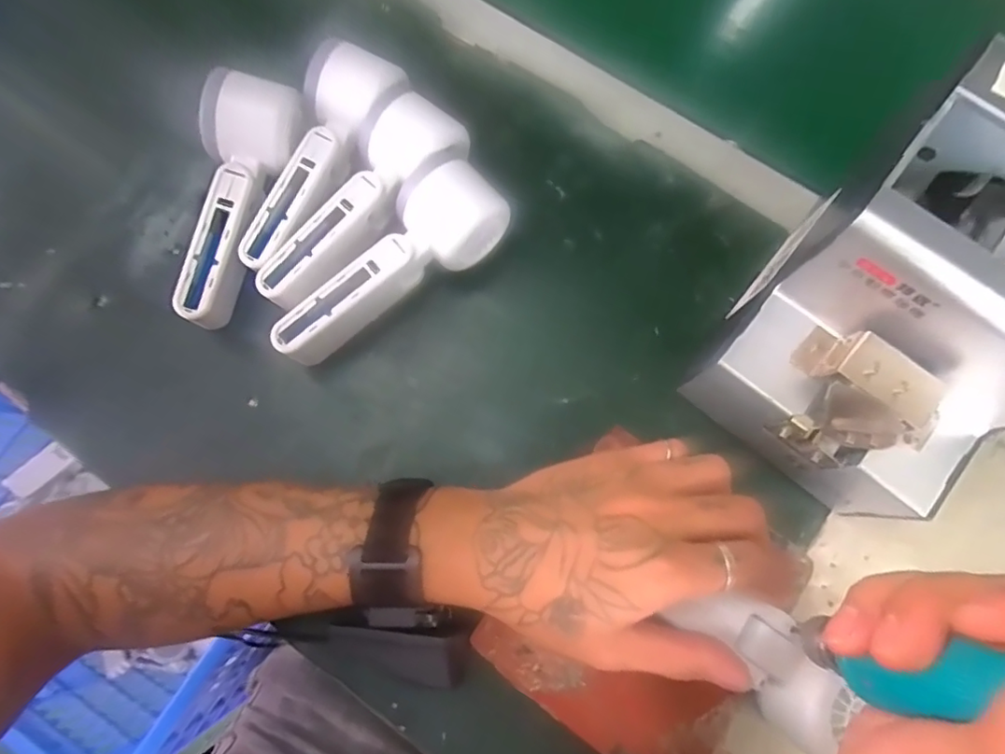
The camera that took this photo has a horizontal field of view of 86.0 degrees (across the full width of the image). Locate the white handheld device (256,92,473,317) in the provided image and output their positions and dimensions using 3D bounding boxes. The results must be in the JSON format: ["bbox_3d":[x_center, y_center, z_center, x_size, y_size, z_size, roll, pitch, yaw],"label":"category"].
[{"bbox_3d":[-0.089,-0.109,0.346,0.052,0.044,0.164,36,79,9],"label":"white handheld device"}]

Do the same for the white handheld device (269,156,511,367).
[{"bbox_3d":[-0.069,-0.067,0.346,0.169,0.052,0.054,-44,79,-10],"label":"white handheld device"}]

